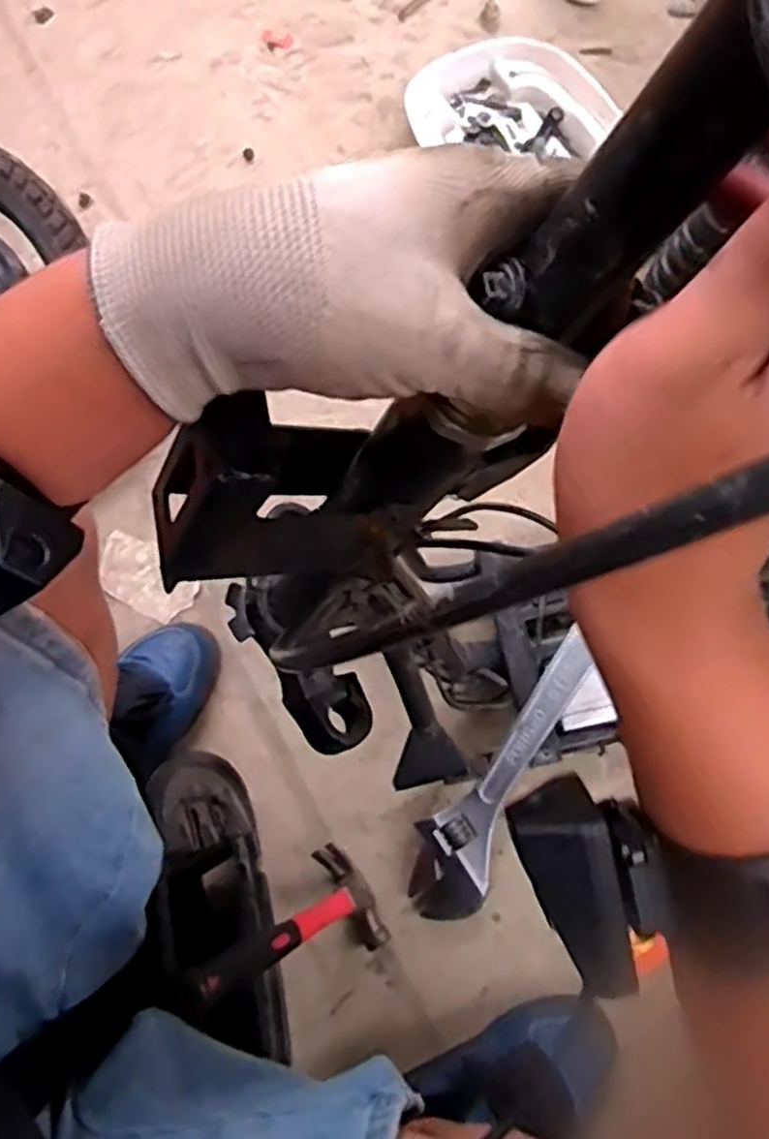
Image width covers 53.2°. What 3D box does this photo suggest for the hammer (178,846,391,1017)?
[{"bbox_3d":[-0.078,0.301,0.636,0.033,0.288,0.097,-28,72,14],"label":"hammer"}]

